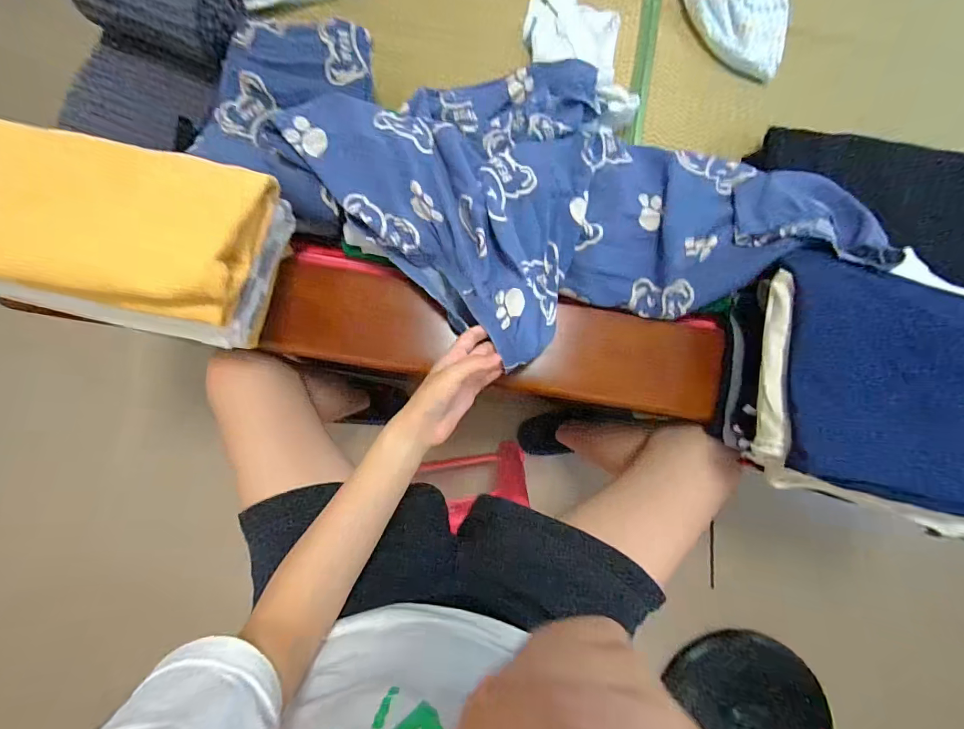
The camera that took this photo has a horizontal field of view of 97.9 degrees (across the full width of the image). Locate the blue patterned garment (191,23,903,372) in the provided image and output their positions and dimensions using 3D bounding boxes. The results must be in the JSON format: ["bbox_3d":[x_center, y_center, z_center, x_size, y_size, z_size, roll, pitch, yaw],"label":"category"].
[{"bbox_3d":[0.045,-0.198,0.495,0.755,0.092,0.366,15,83,-1],"label":"blue patterned garment"}]

